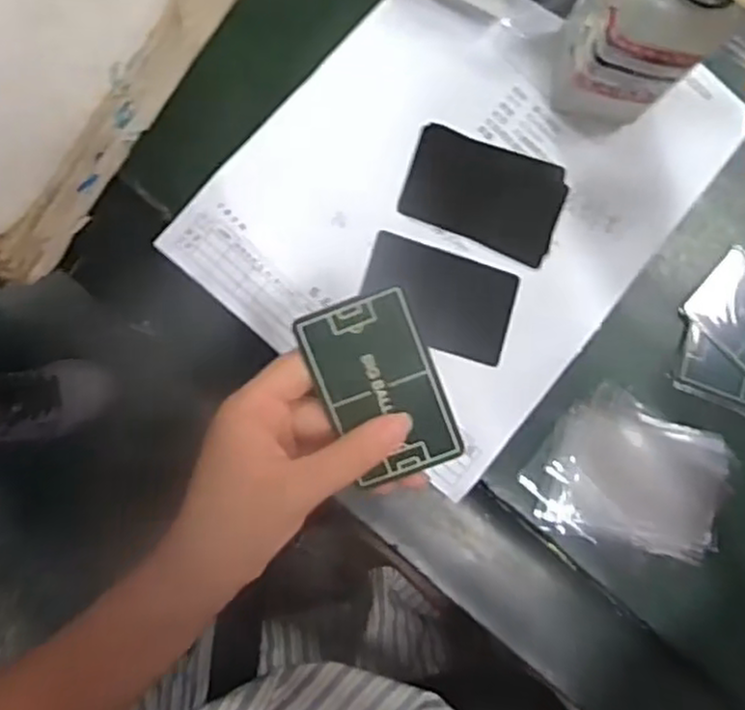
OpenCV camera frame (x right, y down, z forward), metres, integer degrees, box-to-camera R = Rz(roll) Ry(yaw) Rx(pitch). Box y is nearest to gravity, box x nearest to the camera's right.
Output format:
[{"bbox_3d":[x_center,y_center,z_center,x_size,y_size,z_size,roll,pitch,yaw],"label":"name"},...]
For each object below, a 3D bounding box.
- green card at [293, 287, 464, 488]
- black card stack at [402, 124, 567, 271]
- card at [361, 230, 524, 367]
[{"bbox_3d":[0.004,0.015,0.325,0.051,0.004,0.082,-21,96,3],"label":"green card"},{"bbox_3d":[0.064,-0.092,0.408,0.089,0.005,0.059,19,84,-7],"label":"black card stack"},{"bbox_3d":[0.037,-0.031,0.401,0.084,0.004,0.053,17,88,-7],"label":"card"}]

